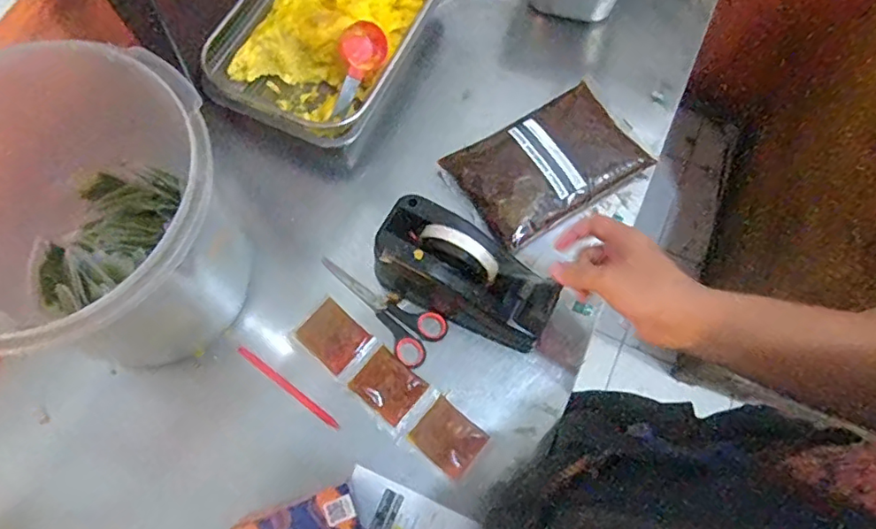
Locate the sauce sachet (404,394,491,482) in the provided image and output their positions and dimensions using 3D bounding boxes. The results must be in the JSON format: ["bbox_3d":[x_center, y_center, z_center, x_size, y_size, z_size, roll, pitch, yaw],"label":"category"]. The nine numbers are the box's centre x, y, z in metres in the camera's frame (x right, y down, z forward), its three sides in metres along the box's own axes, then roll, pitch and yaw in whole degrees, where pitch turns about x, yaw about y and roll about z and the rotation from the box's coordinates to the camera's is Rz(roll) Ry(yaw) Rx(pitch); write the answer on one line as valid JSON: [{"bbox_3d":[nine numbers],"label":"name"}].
[{"bbox_3d":[0.012,0.179,0.579,0.066,0.004,0.060,40,74,12],"label":"sauce sachet"}]

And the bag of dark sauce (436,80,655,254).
[{"bbox_3d":[0.134,-0.126,0.672,0.214,0.022,0.137,-32,74,-12],"label":"bag of dark sauce"}]

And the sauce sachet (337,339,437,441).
[{"bbox_3d":[-0.053,0.129,0.593,0.095,0.008,0.061,39,74,12],"label":"sauce sachet"}]

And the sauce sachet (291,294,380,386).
[{"bbox_3d":[-0.111,0.081,0.613,0.080,0.010,0.059,40,74,12],"label":"sauce sachet"}]

